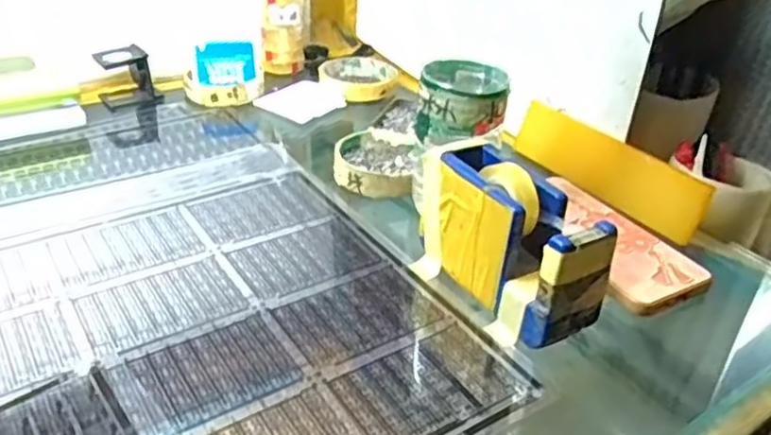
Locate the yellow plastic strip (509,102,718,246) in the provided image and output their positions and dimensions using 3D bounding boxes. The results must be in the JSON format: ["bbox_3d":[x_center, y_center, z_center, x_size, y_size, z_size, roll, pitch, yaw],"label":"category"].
[{"bbox_3d":[0.185,-0.045,0.580,0.010,0.051,0.187,-8,34,-39],"label":"yellow plastic strip"}]

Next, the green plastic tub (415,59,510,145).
[{"bbox_3d":[0.057,-0.086,0.503,0.063,0.042,0.071,8,32,8],"label":"green plastic tub"}]

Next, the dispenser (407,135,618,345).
[{"bbox_3d":[0.074,0.014,0.436,0.056,0.082,0.134,-15,37,-27],"label":"dispenser"}]

